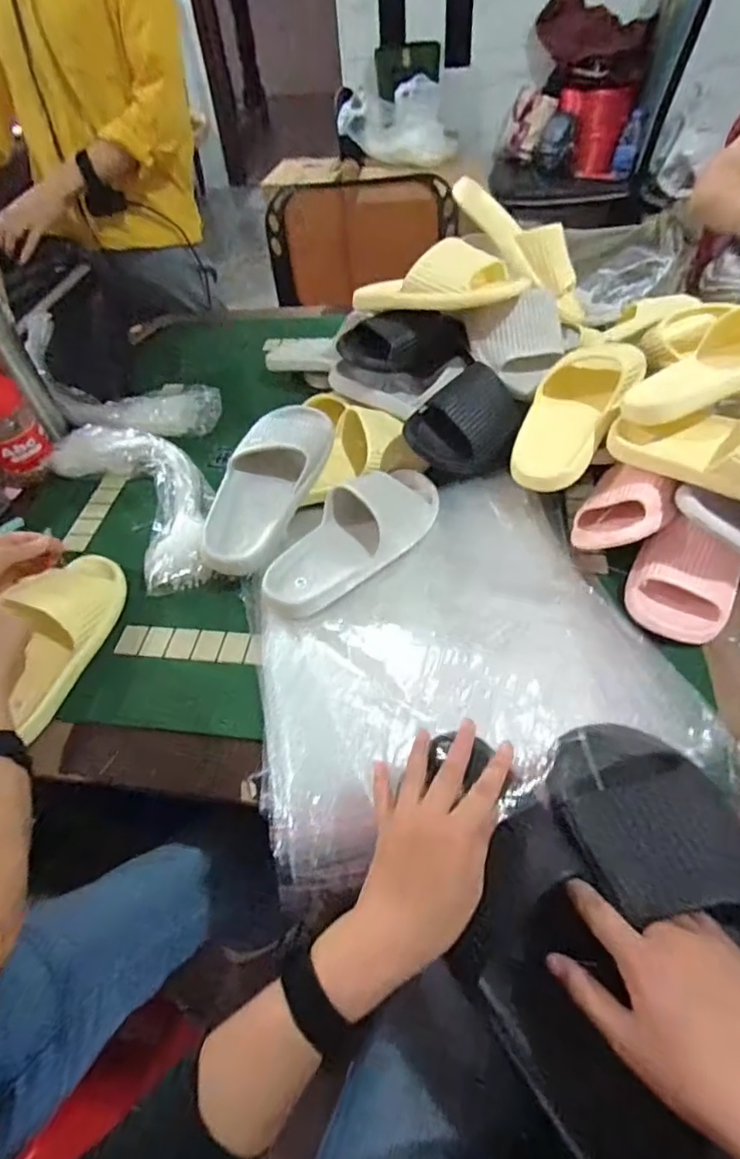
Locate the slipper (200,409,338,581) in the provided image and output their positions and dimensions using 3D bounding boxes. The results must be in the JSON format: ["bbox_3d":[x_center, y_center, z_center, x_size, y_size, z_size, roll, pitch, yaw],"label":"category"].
[{"bbox_3d":[-0.129,-0.126,0.714,0.099,0.068,0.250,14,53,16],"label":"slipper"}]

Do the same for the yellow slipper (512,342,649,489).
[{"bbox_3d":[0.248,-0.202,0.677,0.110,0.076,0.214,23,56,22],"label":"yellow slipper"}]

